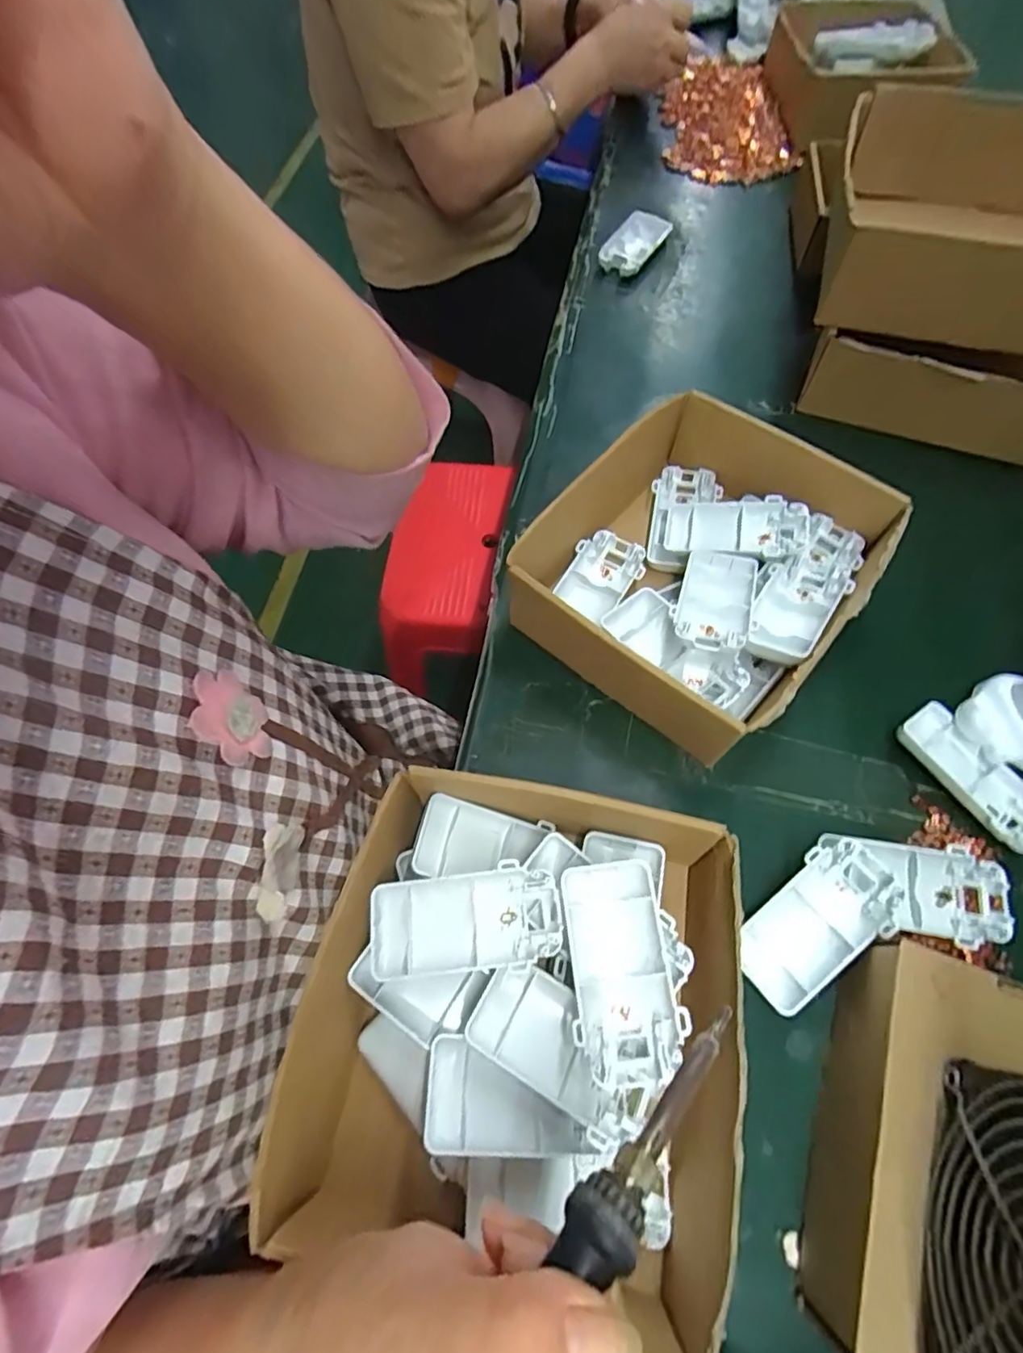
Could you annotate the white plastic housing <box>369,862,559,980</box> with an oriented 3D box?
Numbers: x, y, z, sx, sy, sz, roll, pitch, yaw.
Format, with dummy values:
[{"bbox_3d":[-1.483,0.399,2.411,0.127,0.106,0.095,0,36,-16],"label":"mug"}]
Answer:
[{"bbox_3d":[-0.024,0.124,0.298,0.095,0.014,0.047,-8,65,-3],"label":"white plastic housing"}]

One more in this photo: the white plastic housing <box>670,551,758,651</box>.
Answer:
[{"bbox_3d":[0.132,-0.050,0.383,0.046,0.016,0.094,17,50,9],"label":"white plastic housing"}]

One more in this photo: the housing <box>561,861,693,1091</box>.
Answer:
[{"bbox_3d":[0.053,0.141,0.283,0.048,0.016,0.094,-5,65,-1],"label":"housing"}]

